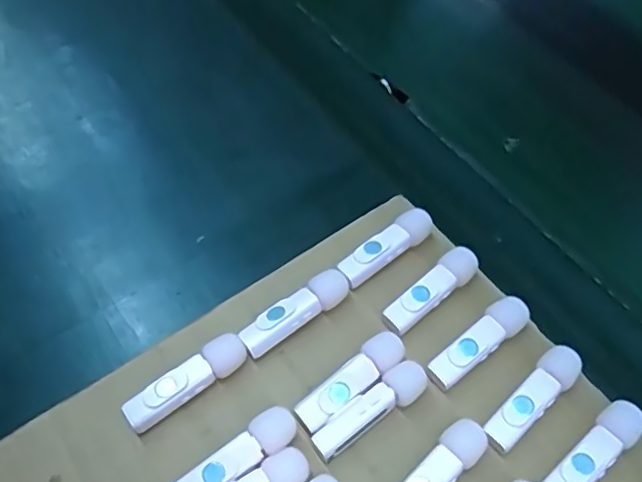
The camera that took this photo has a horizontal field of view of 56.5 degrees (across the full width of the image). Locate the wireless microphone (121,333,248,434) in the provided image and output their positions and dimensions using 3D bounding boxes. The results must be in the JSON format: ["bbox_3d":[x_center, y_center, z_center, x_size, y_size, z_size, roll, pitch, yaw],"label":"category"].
[{"bbox_3d":[-0.068,0.072,0.304,0.065,0.016,0.017,-34,65,-20],"label":"wireless microphone"}]

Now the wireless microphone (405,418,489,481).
[{"bbox_3d":[0.053,0.112,0.284,0.064,0.017,0.018,-37,66,-21],"label":"wireless microphone"}]

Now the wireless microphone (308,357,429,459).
[{"bbox_3d":[0.025,0.084,0.299,0.066,0.017,0.018,-30,63,-18],"label":"wireless microphone"}]

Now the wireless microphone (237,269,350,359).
[{"bbox_3d":[-0.014,0.039,0.325,0.065,0.017,0.017,-30,64,-23],"label":"wireless microphone"}]

